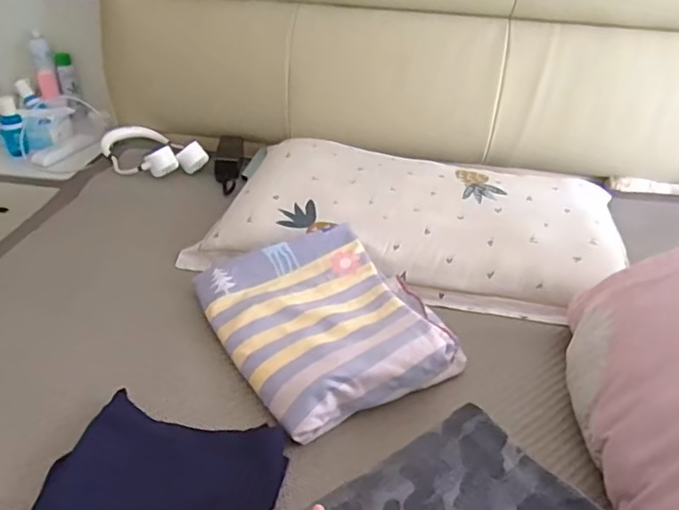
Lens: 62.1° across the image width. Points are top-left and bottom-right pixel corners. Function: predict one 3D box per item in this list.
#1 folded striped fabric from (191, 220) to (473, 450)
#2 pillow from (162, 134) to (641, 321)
[{"bbox_3d":[-0.024,0.080,0.792,0.275,0.071,0.348,-15,37,-25],"label":"folded striped fabric"},{"bbox_3d":[0.128,-0.071,1.035,0.715,0.093,0.413,9,33,10],"label":"pillow"}]

